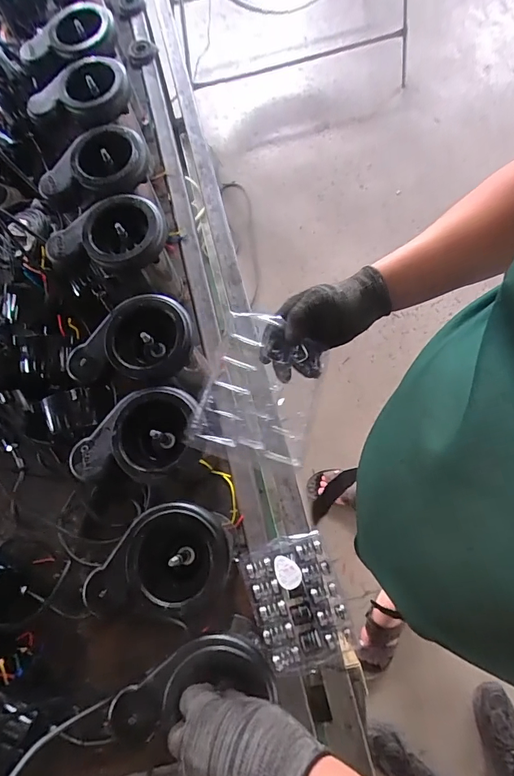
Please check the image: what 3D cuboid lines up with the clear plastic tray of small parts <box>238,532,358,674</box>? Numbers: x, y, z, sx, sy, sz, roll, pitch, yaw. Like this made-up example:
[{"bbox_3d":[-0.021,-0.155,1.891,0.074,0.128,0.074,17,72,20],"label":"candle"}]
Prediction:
[{"bbox_3d":[0.057,0.309,0.601,0.128,0.026,0.166,-19,75,-4],"label":"clear plastic tray of small parts"}]

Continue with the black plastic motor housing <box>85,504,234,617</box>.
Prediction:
[{"bbox_3d":[-0.118,0.204,0.489,0.175,0.050,0.116,-15,75,-3],"label":"black plastic motor housing"}]

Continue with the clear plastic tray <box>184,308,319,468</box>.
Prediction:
[{"bbox_3d":[0.009,0.000,0.491,0.138,0.025,0.170,16,74,-10],"label":"clear plastic tray"}]

